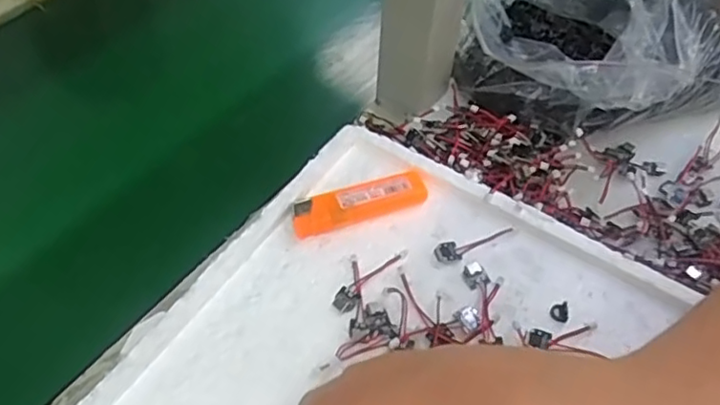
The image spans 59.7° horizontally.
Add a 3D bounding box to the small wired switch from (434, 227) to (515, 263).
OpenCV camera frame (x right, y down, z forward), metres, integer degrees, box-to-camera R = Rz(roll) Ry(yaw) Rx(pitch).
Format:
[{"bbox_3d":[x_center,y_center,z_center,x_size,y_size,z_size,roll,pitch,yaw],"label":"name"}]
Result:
[{"bbox_3d":[0.066,0.024,0.359,0.048,0.006,0.013,-10,54,-12],"label":"small wired switch"}]

